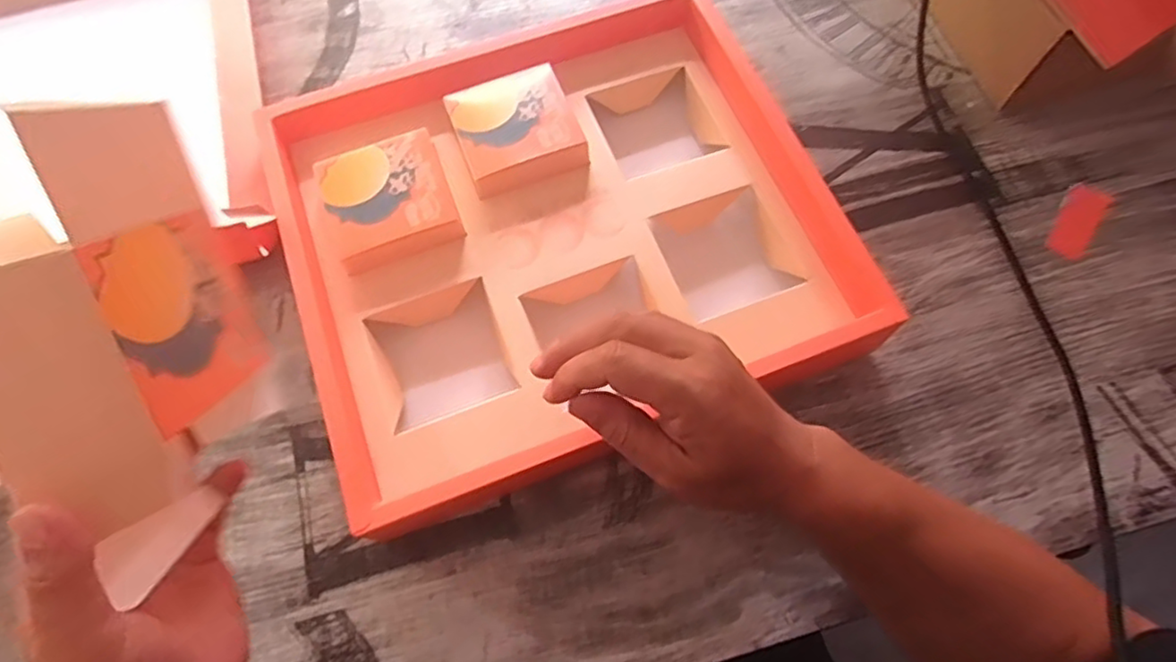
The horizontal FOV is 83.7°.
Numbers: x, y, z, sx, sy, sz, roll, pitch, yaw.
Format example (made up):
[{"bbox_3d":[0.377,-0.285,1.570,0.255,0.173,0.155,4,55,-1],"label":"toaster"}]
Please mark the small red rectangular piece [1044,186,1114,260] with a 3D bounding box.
[{"bbox_3d":[0.373,-0.084,0.500,0.029,0.004,0.069,34,72,14],"label":"small red rectangular piece"}]

